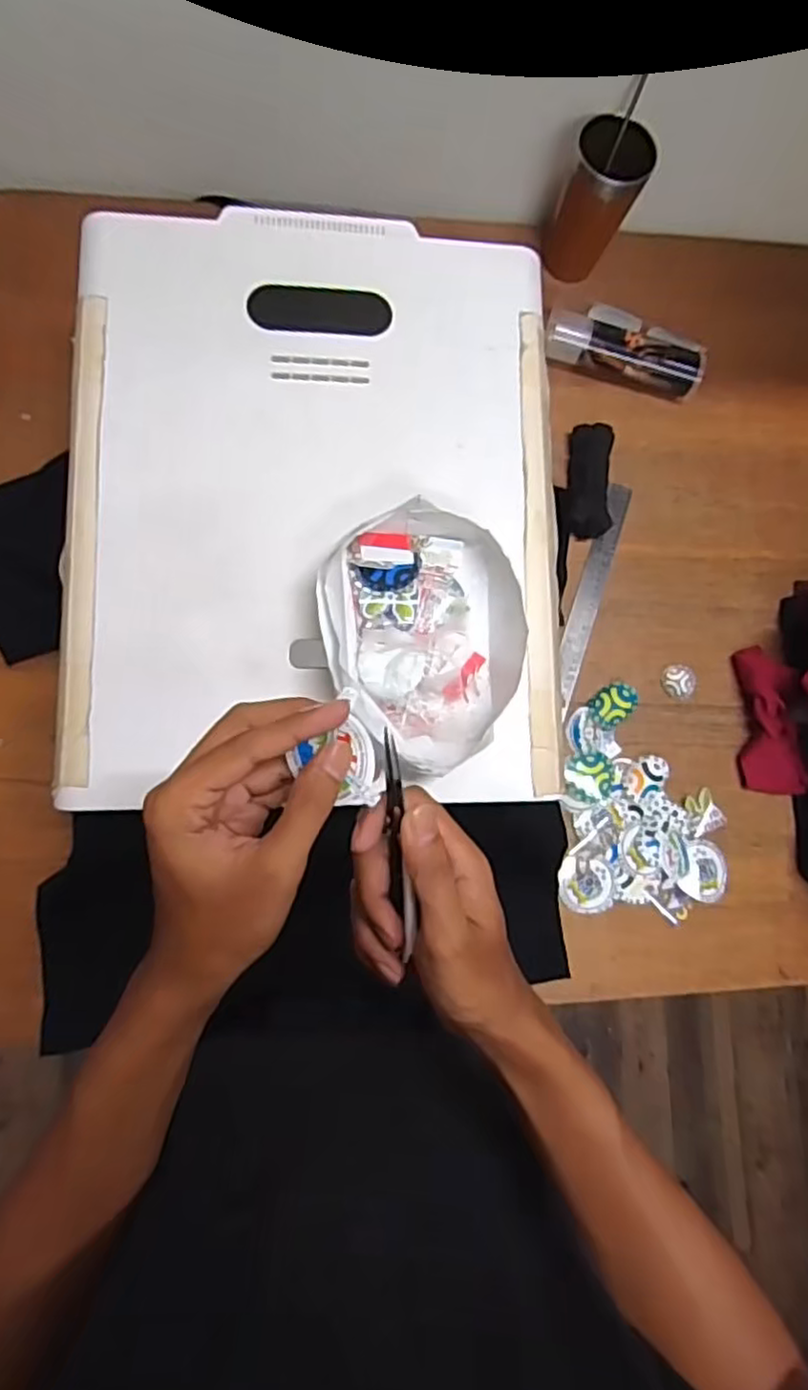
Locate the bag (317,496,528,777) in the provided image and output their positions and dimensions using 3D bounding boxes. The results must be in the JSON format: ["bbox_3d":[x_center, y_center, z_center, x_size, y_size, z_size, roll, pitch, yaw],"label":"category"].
[{"bbox_3d":[0.021,-0.047,0.552,0.167,0.061,0.199,-19,89,-10],"label":"bag"}]

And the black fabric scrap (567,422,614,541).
[{"bbox_3d":[0.209,-0.241,0.781,0.047,0.029,0.131,6,85,-8],"label":"black fabric scrap"}]

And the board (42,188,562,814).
[{"bbox_3d":[-0.070,-0.169,0.578,0.394,0.017,0.500,0,83,-6],"label":"board"}]

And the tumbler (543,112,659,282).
[{"bbox_3d":[0.206,-0.544,0.779,0.079,0.159,0.077,21,83,-7],"label":"tumbler"}]

